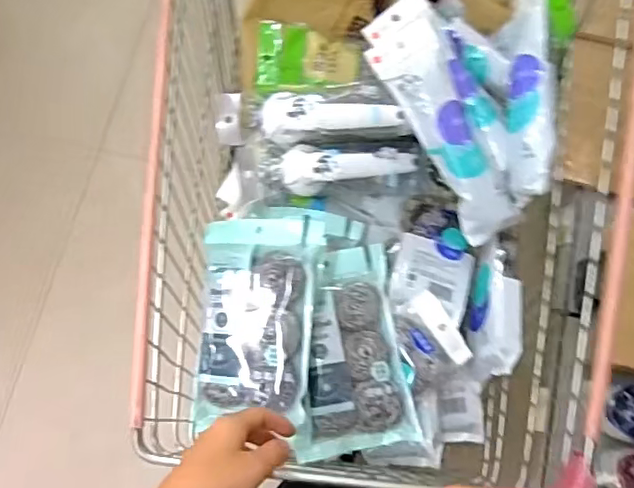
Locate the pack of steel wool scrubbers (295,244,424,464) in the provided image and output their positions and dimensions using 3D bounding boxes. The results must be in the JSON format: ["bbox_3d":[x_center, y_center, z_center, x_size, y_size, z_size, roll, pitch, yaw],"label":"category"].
[{"bbox_3d":[0.037,0.127,0.716,0.143,0.030,0.244,-6,75,-17],"label":"pack of steel wool scrubbers"}]

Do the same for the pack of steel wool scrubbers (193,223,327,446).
[{"bbox_3d":[-0.070,0.090,0.691,0.143,0.056,0.245,2,75,1],"label":"pack of steel wool scrubbers"}]

